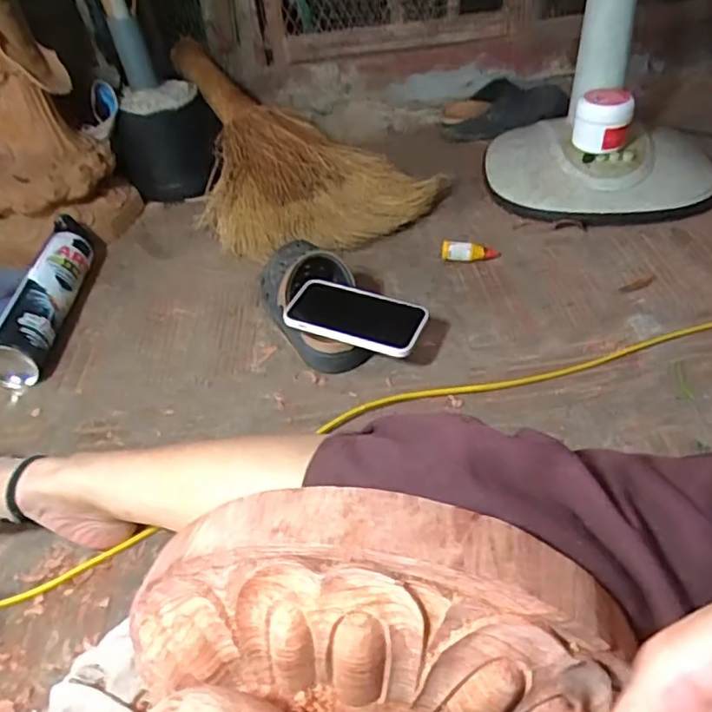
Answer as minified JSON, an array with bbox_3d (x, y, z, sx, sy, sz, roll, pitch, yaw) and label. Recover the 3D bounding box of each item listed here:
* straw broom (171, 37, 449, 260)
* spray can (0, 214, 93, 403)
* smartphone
[{"bbox_3d":[-0.080,-0.338,0.941,0.344,0.154,0.434,-13,43,-6],"label":"straw broom"},{"bbox_3d":[-0.400,-0.081,0.790,0.061,0.066,0.300,-6,43,2],"label":"spray can"},{"bbox_3d":[-0.002,-0.042,0.654,0.145,0.016,0.075,12,44,13],"label":"smartphone"}]

